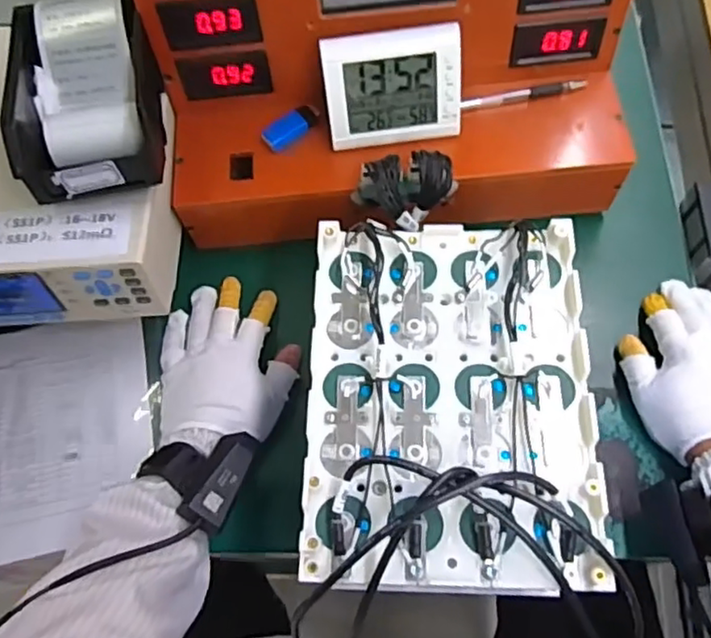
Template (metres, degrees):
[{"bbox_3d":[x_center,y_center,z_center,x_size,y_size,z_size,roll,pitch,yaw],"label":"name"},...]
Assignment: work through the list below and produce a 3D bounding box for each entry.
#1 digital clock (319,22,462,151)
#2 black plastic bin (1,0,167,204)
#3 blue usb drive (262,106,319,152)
[{"bbox_3d":[0.030,-0.193,0.537,0.110,0.092,0.023,-6,39,0],"label":"digital clock"},{"bbox_3d":[-0.215,-0.185,0.524,0.108,0.062,0.187,-13,66,-3],"label":"black plastic bin"},{"bbox_3d":[-0.057,-0.171,0.573,0.054,0.008,0.024,-40,88,-15],"label":"blue usb drive"}]

